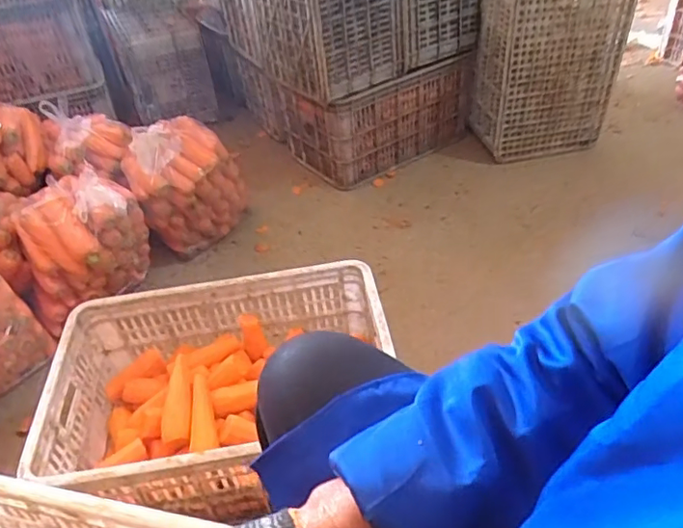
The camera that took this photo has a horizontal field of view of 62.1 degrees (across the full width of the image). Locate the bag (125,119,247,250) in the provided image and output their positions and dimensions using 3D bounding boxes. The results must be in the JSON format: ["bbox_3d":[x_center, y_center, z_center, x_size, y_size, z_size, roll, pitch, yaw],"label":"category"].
[{"bbox_3d":[-0.385,-0.193,1.441,0.270,0.300,0.188,-17,42,-13],"label":"bag"}]

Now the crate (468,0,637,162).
[{"bbox_3d":[0.585,-0.591,1.669,0.361,0.523,0.279,-10,40,-5],"label":"crate"}]

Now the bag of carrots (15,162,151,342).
[{"bbox_3d":[-0.591,-0.035,1.297,0.264,0.267,0.197,-8,40,-2],"label":"bag of carrots"}]

